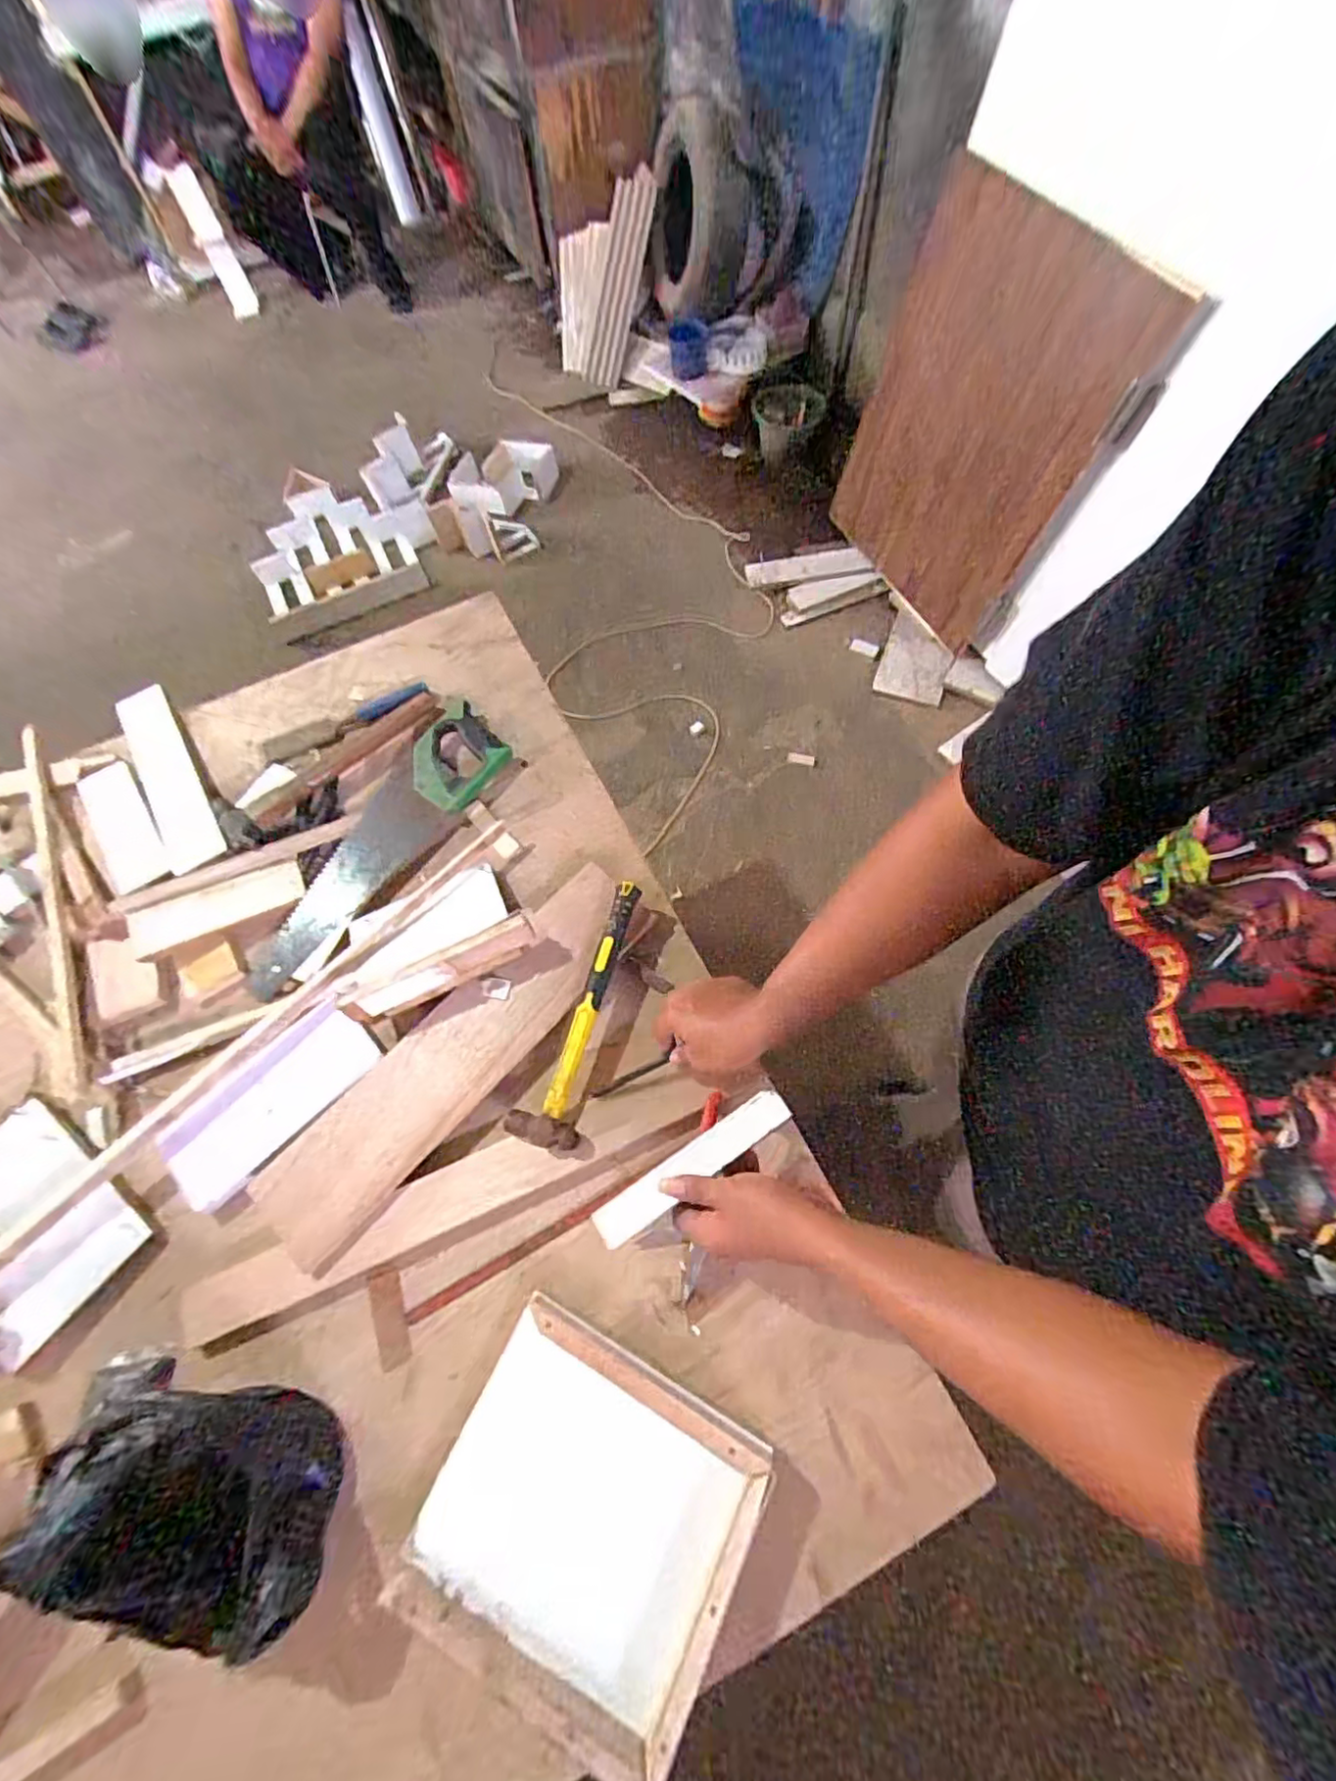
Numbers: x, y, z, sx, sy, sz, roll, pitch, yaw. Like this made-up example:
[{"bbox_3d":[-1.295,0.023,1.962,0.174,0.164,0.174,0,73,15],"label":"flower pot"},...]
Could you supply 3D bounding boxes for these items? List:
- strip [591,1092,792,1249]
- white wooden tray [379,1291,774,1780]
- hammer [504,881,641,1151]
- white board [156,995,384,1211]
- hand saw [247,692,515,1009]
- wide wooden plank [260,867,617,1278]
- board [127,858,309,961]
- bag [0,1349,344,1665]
[{"bbox_3d":[0.022,0.235,0.544,0.186,0.009,0.035,-31,69,-13],"label":"strip"},{"bbox_3d":[-0.071,0.501,0.505,0.244,0.053,0.227,24,69,14],"label":"white wooden tray"},{"bbox_3d":[-0.099,0.124,0.681,0.082,0.044,0.288,11,67,6],"label":"hammer"},{"bbox_3d":[-0.418,0.216,0.662,0.093,0.011,0.214,40,74,19],"label":"white board"},{"bbox_3d":[-0.380,-0.072,0.801,0.136,0.053,0.435,35,71,15],"label":"hand saw"},{"bbox_3d":[-0.221,0.165,0.679,0.121,0.019,0.474,39,74,17],"label":"wide wooden plank"},{"bbox_3d":[-0.539,0.018,0.755,0.188,0.013,0.058,-26,66,-7],"label":"board"},{"bbox_3d":[-0.360,0.467,0.476,0.205,0.128,0.127,19,68,9],"label":"bag"}]

